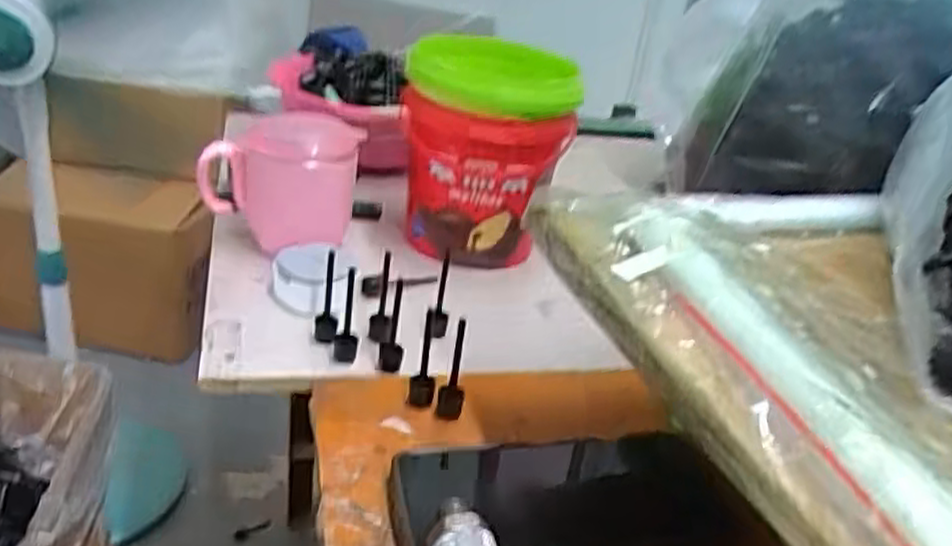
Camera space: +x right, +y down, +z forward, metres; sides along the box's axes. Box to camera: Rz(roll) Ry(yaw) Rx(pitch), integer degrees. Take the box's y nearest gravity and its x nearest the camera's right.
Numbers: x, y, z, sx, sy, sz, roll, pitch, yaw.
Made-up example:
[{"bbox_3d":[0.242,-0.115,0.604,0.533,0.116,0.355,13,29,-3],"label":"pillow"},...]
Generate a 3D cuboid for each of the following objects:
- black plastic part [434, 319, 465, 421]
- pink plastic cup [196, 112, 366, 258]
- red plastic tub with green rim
[{"bbox_3d":[-0.014,0.053,0.440,0.016,0.060,0.020,7,27,-3],"label":"black plastic part"},{"bbox_3d":[-0.139,-0.068,0.593,0.105,0.094,0.083,18,29,17],"label":"pink plastic cup"},{"bbox_3d":[0.001,-0.096,0.629,0.120,0.156,0.124,1,28,-15],"label":"red plastic tub with green rim"}]

